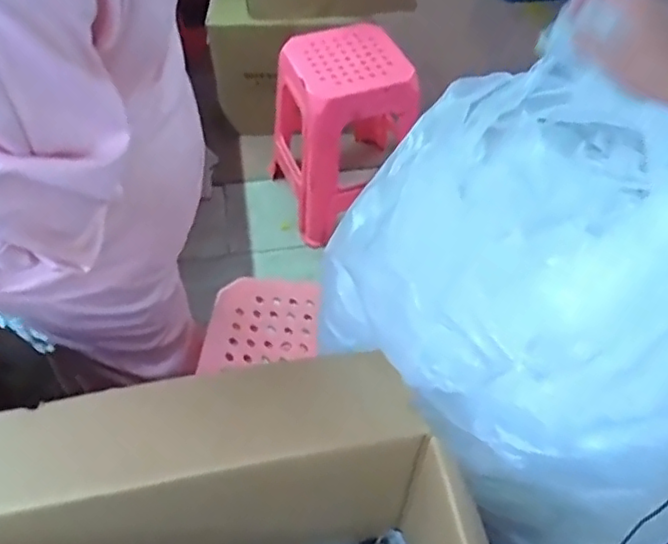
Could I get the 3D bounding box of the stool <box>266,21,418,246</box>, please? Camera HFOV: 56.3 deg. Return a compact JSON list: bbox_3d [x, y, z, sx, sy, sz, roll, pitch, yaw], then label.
[{"bbox_3d":[0.018,-0.397,1.793,0.347,0.445,0.365,-19,54,-15],"label":"stool"}]

